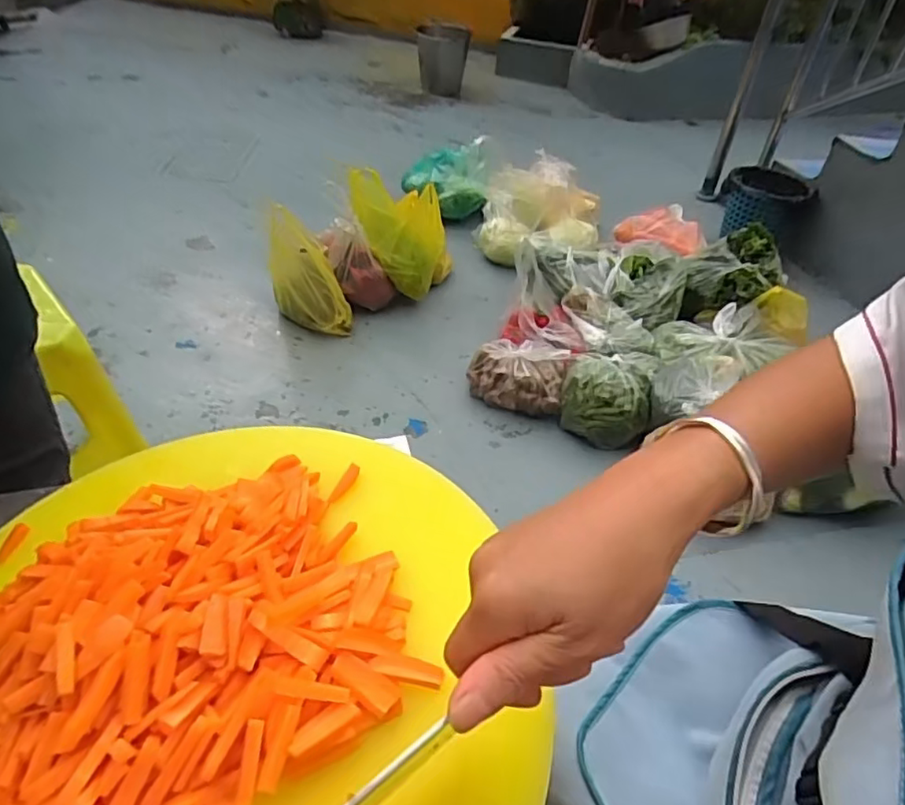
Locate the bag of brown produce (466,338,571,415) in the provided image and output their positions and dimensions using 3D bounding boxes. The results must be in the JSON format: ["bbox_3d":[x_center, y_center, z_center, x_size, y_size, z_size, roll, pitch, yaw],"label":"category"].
[{"bbox_3d":[0.167,-0.069,1.594,0.249,0.141,0.134,14,42,9],"label":"bag of brown produce"}]

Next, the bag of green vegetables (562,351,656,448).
[{"bbox_3d":[0.385,-0.019,1.524,0.201,0.169,0.205,11,42,6],"label":"bag of green vegetables"}]

